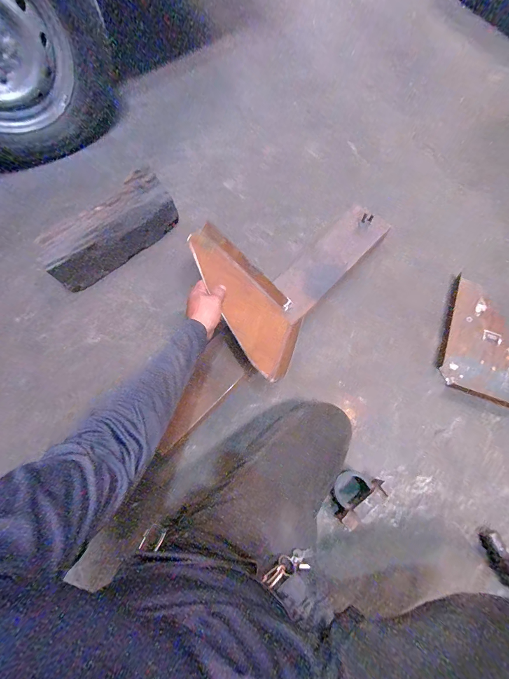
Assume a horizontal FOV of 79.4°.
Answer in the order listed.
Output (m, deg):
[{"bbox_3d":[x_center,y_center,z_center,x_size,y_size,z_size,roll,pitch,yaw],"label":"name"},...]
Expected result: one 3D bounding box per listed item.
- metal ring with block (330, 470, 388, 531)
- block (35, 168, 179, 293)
[{"bbox_3d":[0.221,0.345,0.681,0.119,0.078,0.079,-39,72,-10],"label":"metal ring with block"},{"bbox_3d":[-0.415,-0.309,0.886,0.390,0.124,0.144,-44,72,-10],"label":"block"}]

